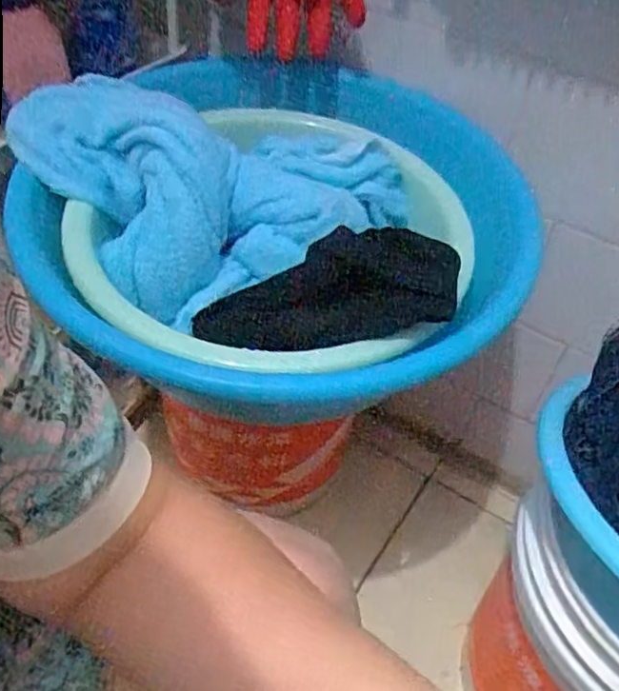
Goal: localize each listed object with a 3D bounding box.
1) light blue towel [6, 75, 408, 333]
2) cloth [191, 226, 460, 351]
[{"bbox_3d":[-0.088,-0.160,0.602,0.269,0.101,0.246,-26,53,-30],"label":"light blue towel"},{"bbox_3d":[0.009,-0.045,0.533,0.221,0.050,0.088,-14,44,8],"label":"cloth"}]

